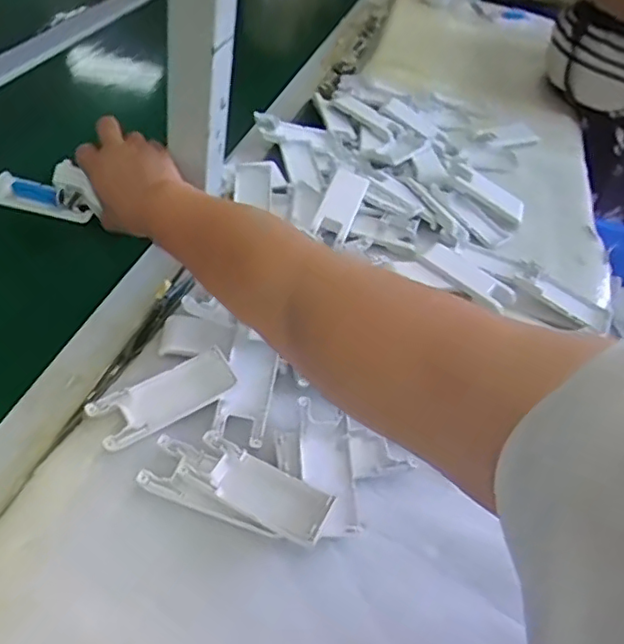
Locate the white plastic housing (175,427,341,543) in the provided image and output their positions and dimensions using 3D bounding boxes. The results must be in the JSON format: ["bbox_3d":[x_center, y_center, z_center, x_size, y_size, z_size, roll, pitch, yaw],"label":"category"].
[{"bbox_3d":[-0.036,0.111,0.405,0.103,0.011,0.038,28,47,13],"label":"white plastic housing"}]

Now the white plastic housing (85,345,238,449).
[{"bbox_3d":[-0.107,0.054,0.439,0.102,0.010,0.038,-26,66,-24],"label":"white plastic housing"}]

